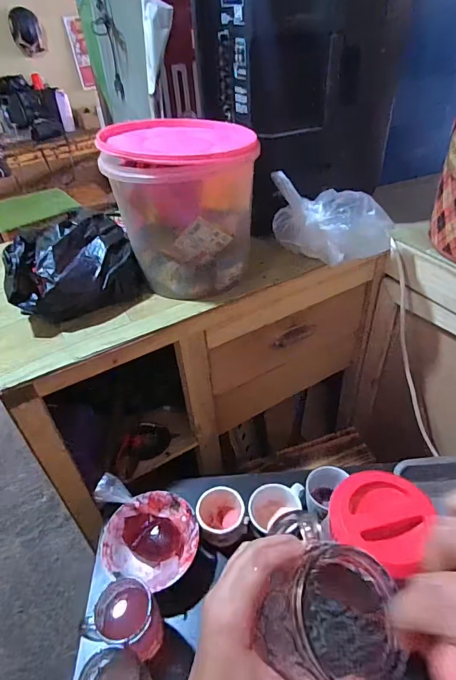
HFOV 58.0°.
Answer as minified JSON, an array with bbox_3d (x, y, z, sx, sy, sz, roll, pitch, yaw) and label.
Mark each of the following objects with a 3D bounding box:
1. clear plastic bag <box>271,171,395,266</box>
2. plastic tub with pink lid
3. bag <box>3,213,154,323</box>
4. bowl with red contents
[{"bbox_3d":[0.189,-0.211,0.756,0.218,0.123,0.112,7,43,15],"label":"clear plastic bag"},{"bbox_3d":[-0.074,-0.234,0.730,0.225,0.237,0.209,-4,42,3],"label":"plastic tub with pink lid"},{"bbox_3d":[-0.267,-0.120,0.713,0.217,0.113,0.132,-26,45,-20],"label":"bag"},{"bbox_3d":[-0.119,0.327,0.673,0.145,0.055,0.135,-4,42,3],"label":"bowl with red contents"}]

